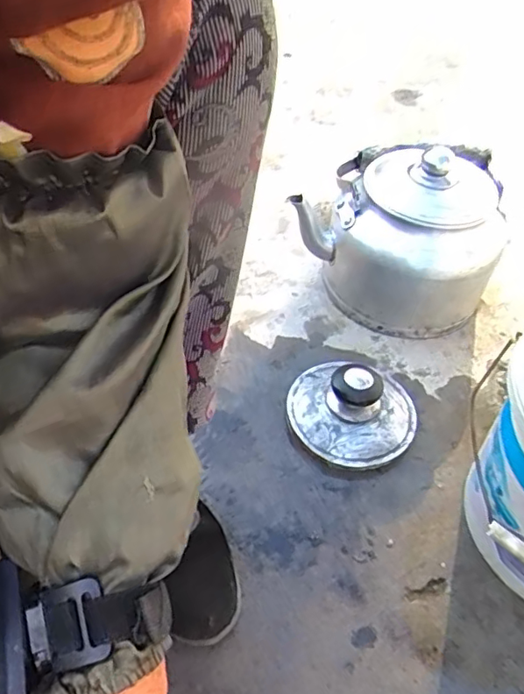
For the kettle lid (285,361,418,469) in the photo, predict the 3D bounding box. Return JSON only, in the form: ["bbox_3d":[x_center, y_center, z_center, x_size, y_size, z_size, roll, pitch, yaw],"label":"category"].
[{"bbox_3d":[0.096,0.057,0.579,0.137,0.065,0.127,14,48,9],"label":"kettle lid"}]

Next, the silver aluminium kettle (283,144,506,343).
[{"bbox_3d":[0.184,-0.143,0.692,0.216,0.175,0.200,25,51,18],"label":"silver aluminium kettle"}]

